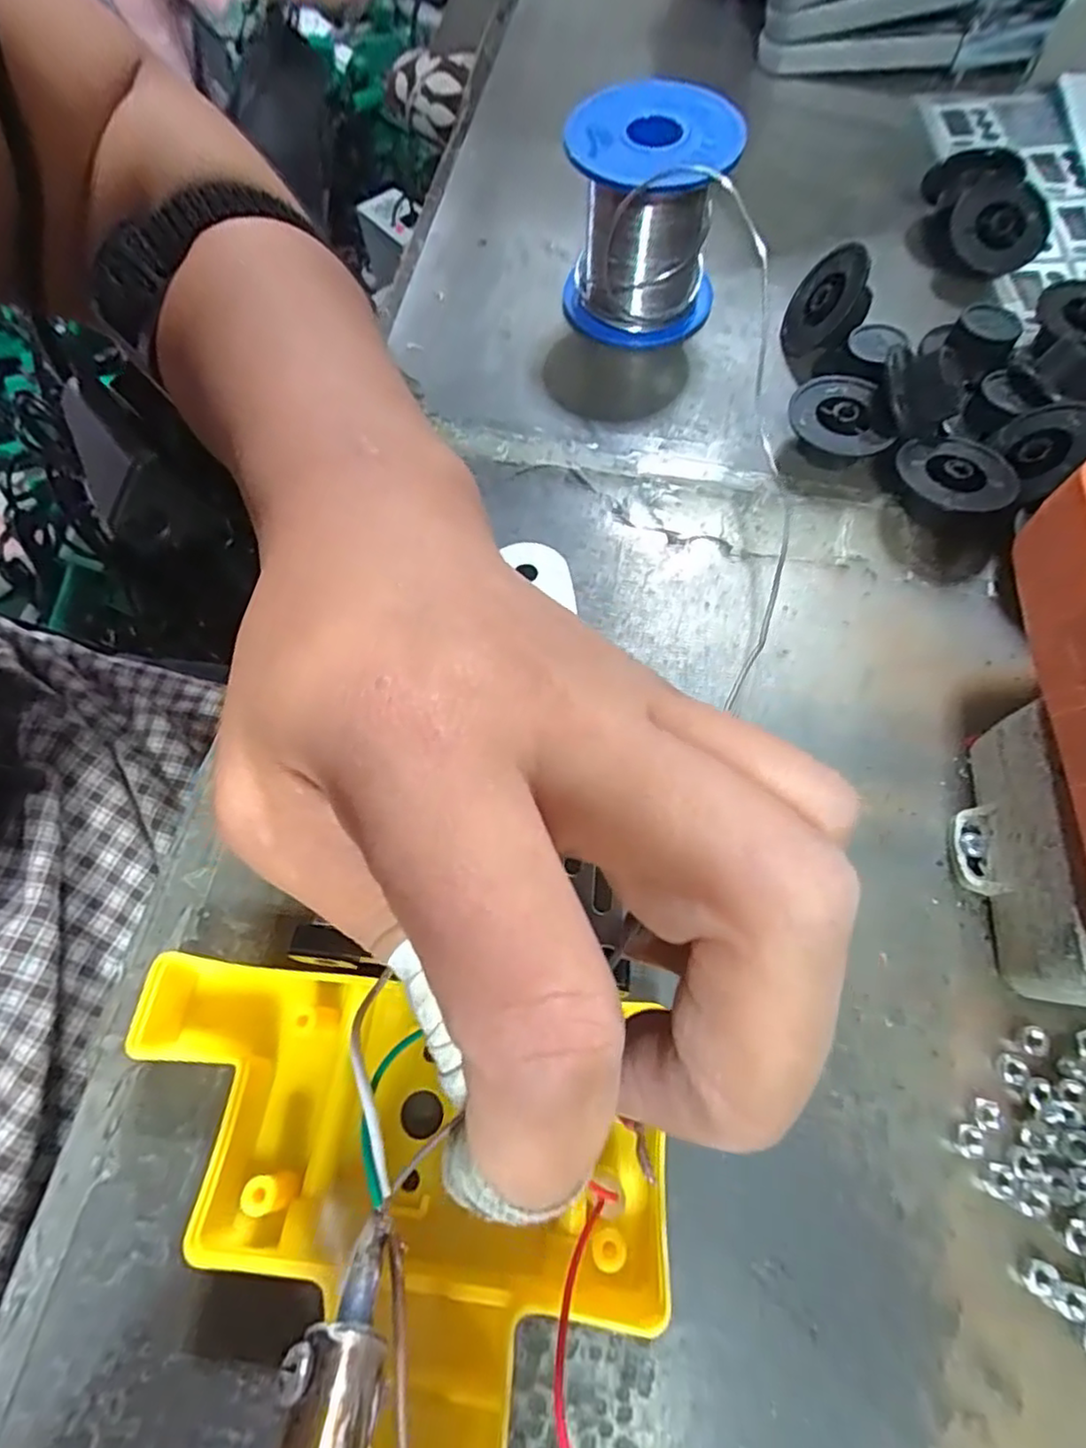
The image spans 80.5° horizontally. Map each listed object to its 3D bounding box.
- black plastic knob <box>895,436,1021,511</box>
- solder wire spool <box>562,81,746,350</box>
[{"bbox_3d":[0.141,-0.083,0.222,0.035,0.016,0.033,-6,68,-1],"label":"black plastic knob"},{"bbox_3d":[0.039,-0.192,0.248,0.062,0.065,0.063,6,68,4],"label":"solder wire spool"}]

